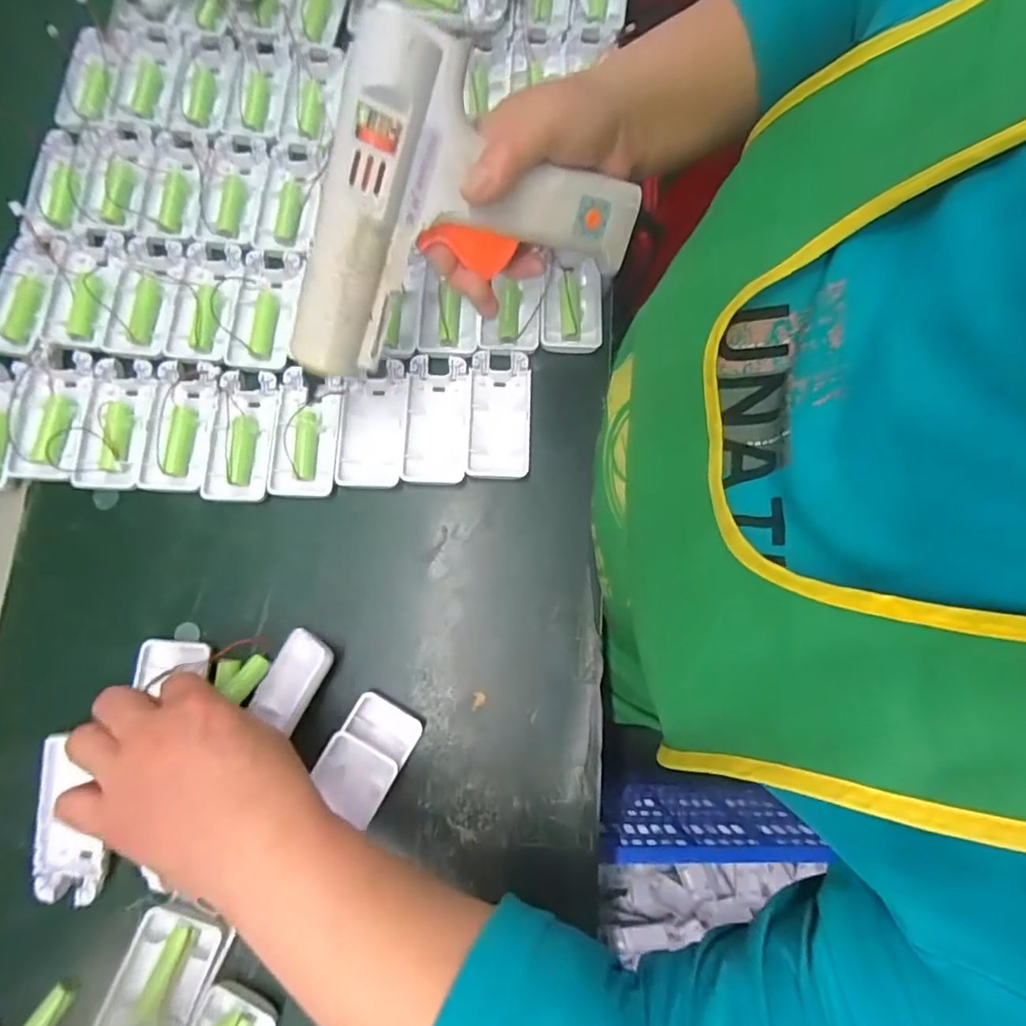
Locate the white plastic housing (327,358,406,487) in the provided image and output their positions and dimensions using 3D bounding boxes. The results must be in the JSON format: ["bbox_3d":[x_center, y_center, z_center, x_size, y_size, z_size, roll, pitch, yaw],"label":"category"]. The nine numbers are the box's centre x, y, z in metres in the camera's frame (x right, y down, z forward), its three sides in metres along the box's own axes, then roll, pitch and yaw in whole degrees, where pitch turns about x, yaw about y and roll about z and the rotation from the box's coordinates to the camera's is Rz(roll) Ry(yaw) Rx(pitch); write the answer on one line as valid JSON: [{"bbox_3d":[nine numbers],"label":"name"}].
[{"bbox_3d":[-0.104,-0.063,0.396,0.052,0.010,0.091,-1,78,-2],"label":"white plastic housing"}]

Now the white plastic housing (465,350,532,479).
[{"bbox_3d":[-0.010,-0.071,0.405,0.045,0.012,0.094,2,78,-1],"label":"white plastic housing"}]

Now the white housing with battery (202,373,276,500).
[{"bbox_3d":[-0.193,-0.055,0.390,0.043,0.012,0.093,0,78,-1],"label":"white housing with battery"}]

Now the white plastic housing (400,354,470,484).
[{"bbox_3d":[-0.056,-0.067,0.399,0.045,0.009,0.093,1,78,-1],"label":"white plastic housing"}]

